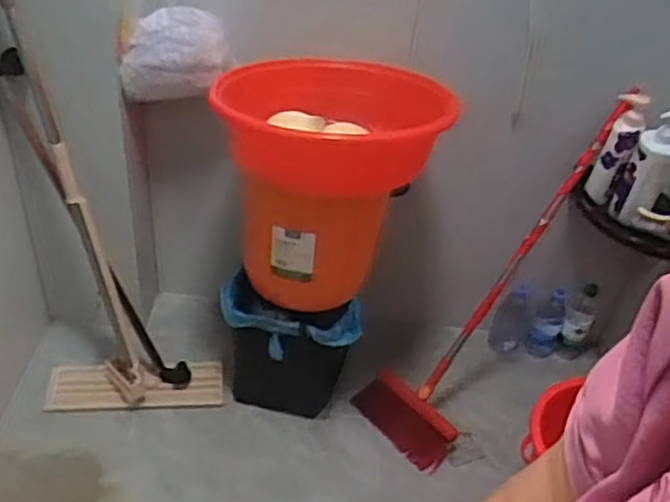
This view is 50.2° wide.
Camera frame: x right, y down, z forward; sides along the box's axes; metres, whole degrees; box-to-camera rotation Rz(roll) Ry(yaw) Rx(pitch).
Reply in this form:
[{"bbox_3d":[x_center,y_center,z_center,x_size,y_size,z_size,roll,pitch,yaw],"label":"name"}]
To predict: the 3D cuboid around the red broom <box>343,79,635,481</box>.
[{"bbox_3d":[0.354,0.062,1.470,0.108,0.871,0.224,10,28,-49],"label":"red broom"}]

